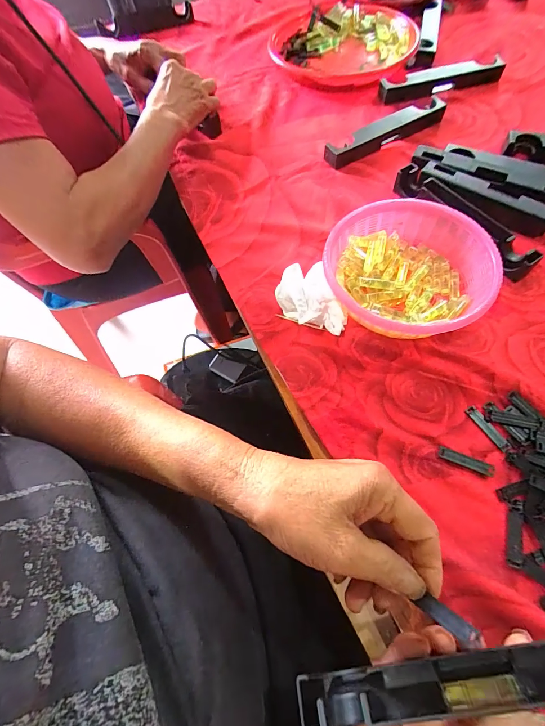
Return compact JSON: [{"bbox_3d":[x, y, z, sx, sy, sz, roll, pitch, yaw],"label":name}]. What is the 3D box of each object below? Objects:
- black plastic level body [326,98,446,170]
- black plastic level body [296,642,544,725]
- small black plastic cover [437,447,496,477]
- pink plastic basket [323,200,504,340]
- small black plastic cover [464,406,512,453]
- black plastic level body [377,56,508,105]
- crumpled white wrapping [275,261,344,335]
[{"bbox_3d":[0.166,-0.336,0.492,0.195,0.025,0.033,-28,65,-10],"label":"black plastic level body"},{"bbox_3d":[0.116,0.179,0.191,0.205,0.025,0.023,-18,63,10],"label":"black plastic level body"},{"bbox_3d":[0.171,0.087,0.299,0.046,0.004,0.012,21,67,13],"label":"small black plastic cover"},{"bbox_3d":[0.144,-0.101,0.366,0.162,0.051,0.150,-2,64,3],"label":"pink plastic basket"},{"bbox_3d":[0.198,0.060,0.310,0.010,0.004,0.046,-29,66,-10],"label":"small black plastic cover"},{"bbox_3d":[0.268,-0.449,0.538,0.200,0.025,0.031,-14,64,-3],"label":"black plastic level body"},{"bbox_3d":[0.044,-0.069,0.352,0.066,0.055,0.081,-29,66,-10],"label":"crumpled white wrapping"}]

